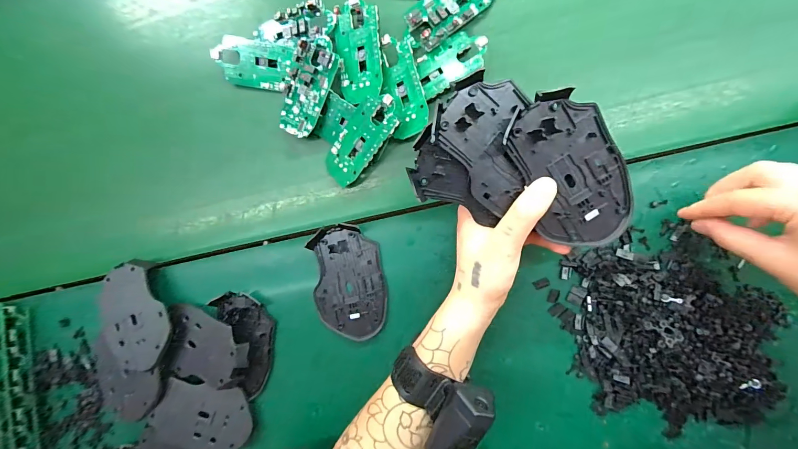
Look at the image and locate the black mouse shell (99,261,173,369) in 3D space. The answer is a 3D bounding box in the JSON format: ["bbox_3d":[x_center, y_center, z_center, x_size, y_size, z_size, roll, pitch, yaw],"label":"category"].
[{"bbox_3d":[-0.284,0.097,0.367,0.073,0.026,0.112,-22,87,8],"label":"black mouse shell"}]

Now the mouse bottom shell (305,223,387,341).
[{"bbox_3d":[-0.051,0.059,0.348,0.071,0.014,0.114,-6,90,9],"label":"mouse bottom shell"}]

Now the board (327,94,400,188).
[{"bbox_3d":[-0.039,-0.085,0.338,0.046,0.007,0.099,48,113,16],"label":"board"}]

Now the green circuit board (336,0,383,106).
[{"bbox_3d":[-0.040,-0.172,0.335,0.045,0.011,0.097,-4,90,9],"label":"green circuit board"}]

